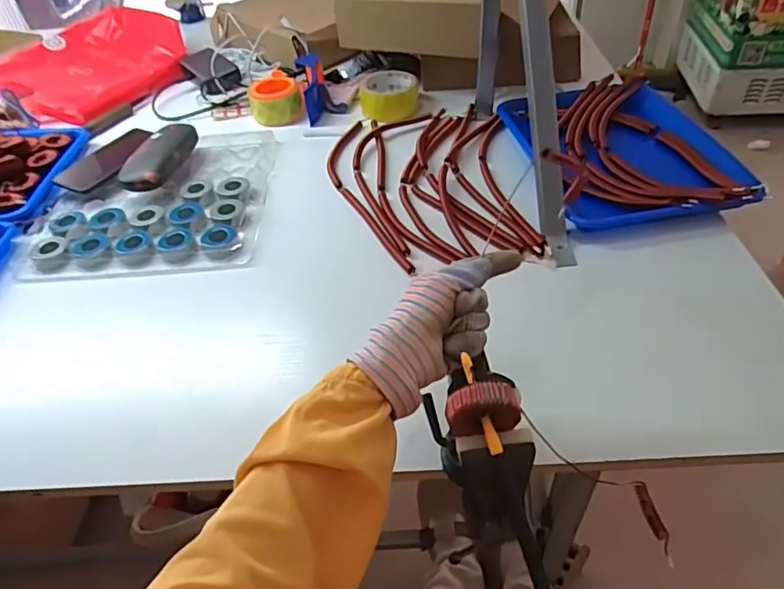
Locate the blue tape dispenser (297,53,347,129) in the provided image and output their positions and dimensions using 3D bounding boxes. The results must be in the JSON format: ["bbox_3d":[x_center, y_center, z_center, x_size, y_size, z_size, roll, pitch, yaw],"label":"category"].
[{"bbox_3d":[-0.121,-0.360,0.937,0.071,0.045,0.163,-10,61,-4],"label":"blue tape dispenser"}]

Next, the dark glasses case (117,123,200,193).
[{"bbox_3d":[-0.334,-0.194,0.800,0.058,0.050,0.145,7,46,13],"label":"dark glasses case"}]

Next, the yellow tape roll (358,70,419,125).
[{"bbox_3d":[-0.004,-0.334,0.924,0.094,0.050,0.094,-3,44,3],"label":"yellow tape roll"}]

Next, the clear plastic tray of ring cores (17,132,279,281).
[{"bbox_3d":[-0.325,-0.128,0.769,0.309,0.027,0.275,-7,44,-2],"label":"clear plastic tray of ring cores"}]

